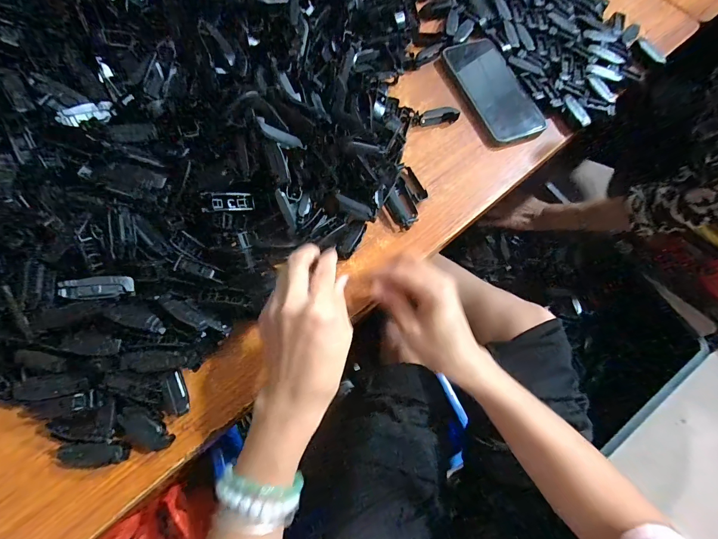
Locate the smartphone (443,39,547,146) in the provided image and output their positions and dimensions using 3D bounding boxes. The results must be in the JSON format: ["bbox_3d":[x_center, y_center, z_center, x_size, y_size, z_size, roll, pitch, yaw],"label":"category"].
[{"bbox_3d":[0.179,-0.237,0.446,0.075,0.017,0.163,-20,72,-9],"label":"smartphone"}]

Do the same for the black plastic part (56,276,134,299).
[{"bbox_3d":[-0.213,0.015,0.276,0.049,0.008,0.016,-3,67,-32],"label":"black plastic part"}]

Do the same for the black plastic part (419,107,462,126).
[{"bbox_3d":[0.102,-0.195,0.428,0.049,0.014,0.015,-13,71,-6],"label":"black plastic part"}]

